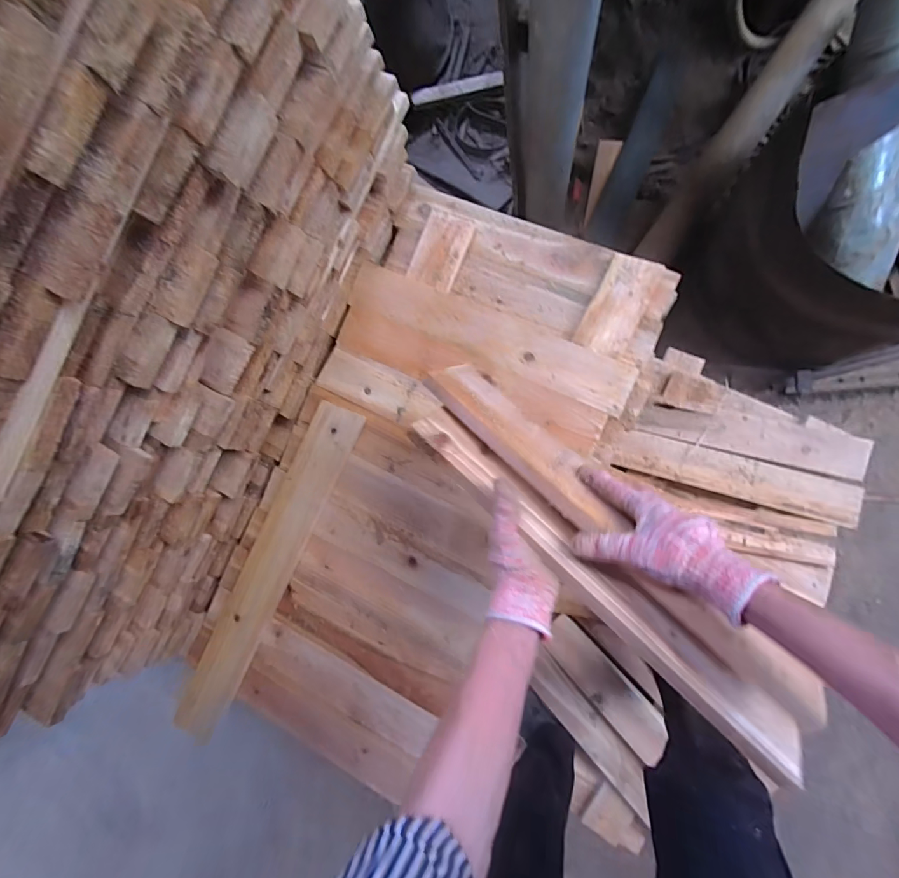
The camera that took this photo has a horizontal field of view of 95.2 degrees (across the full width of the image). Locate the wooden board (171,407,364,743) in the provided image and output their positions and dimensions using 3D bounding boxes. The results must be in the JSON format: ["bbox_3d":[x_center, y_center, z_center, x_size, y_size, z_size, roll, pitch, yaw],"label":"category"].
[{"bbox_3d":[-0.322,0.235,0.708,0.085,0.021,0.633,27,93,9],"label":"wooden board"}]

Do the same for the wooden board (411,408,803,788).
[{"bbox_3d":[0.145,0.136,0.425,0.473,0.020,0.057,42,57,11],"label":"wooden board"}]

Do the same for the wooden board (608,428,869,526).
[{"bbox_3d":[0.567,0.073,0.833,0.448,0.014,0.083,15,91,10],"label":"wooden board"}]

